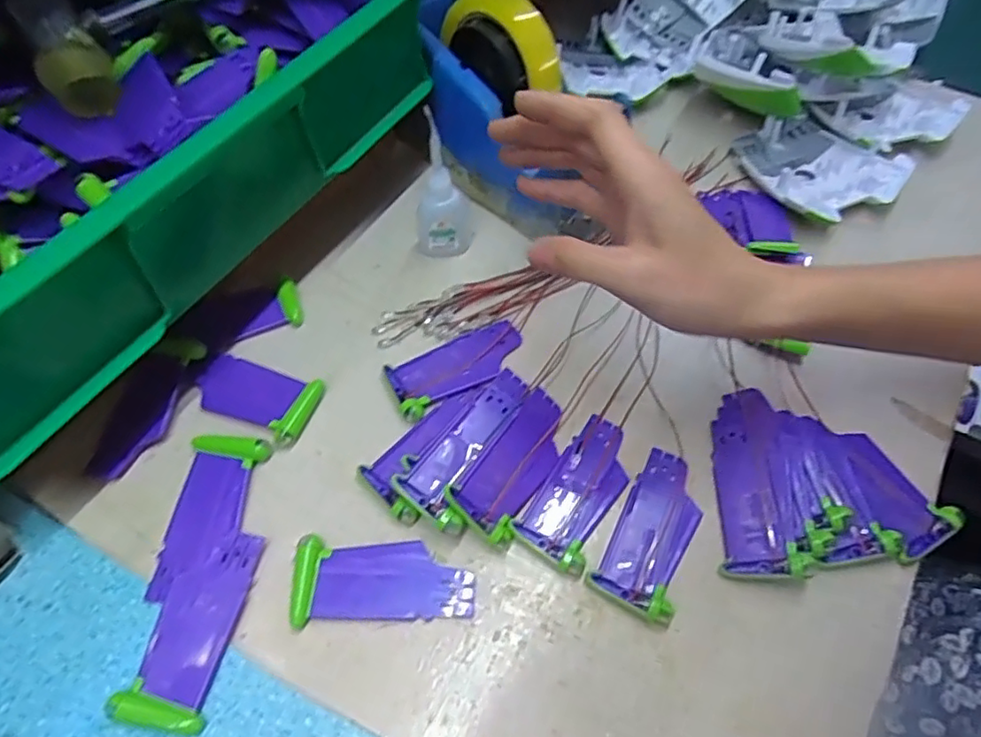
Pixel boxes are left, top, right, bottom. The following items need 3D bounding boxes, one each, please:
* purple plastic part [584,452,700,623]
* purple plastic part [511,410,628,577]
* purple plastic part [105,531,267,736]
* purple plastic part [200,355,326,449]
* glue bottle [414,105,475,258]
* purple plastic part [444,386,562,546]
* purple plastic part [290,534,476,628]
[{"bbox_3d":[0.089,0.085,0.325,0.041,0.008,0.088,28,61,15],"label":"purple plastic part"},{"bbox_3d":[0.052,0.065,0.337,0.039,0.007,0.088,31,62,17],"label":"purple plastic part"},{"bbox_3d":[-0.145,0.125,0.300,0.039,0.008,0.089,9,58,4],"label":"purple plastic part"},{"bbox_3d":[-0.141,0.016,0.366,0.074,0.006,0.042,17,59,9],"label":"purple plastic part"},{"bbox_3d":[-0.032,-0.120,0.401,0.038,0.102,0.027,2,58,-1],"label":"glue bottle"},{"bbox_3d":[0.013,0.052,0.341,0.038,0.011,0.089,42,58,-4],"label":"purple plastic part"},{"bbox_3d":[-0.054,0.107,0.311,0.090,0.011,0.039,-2,58,-3],"label":"purple plastic part"}]

